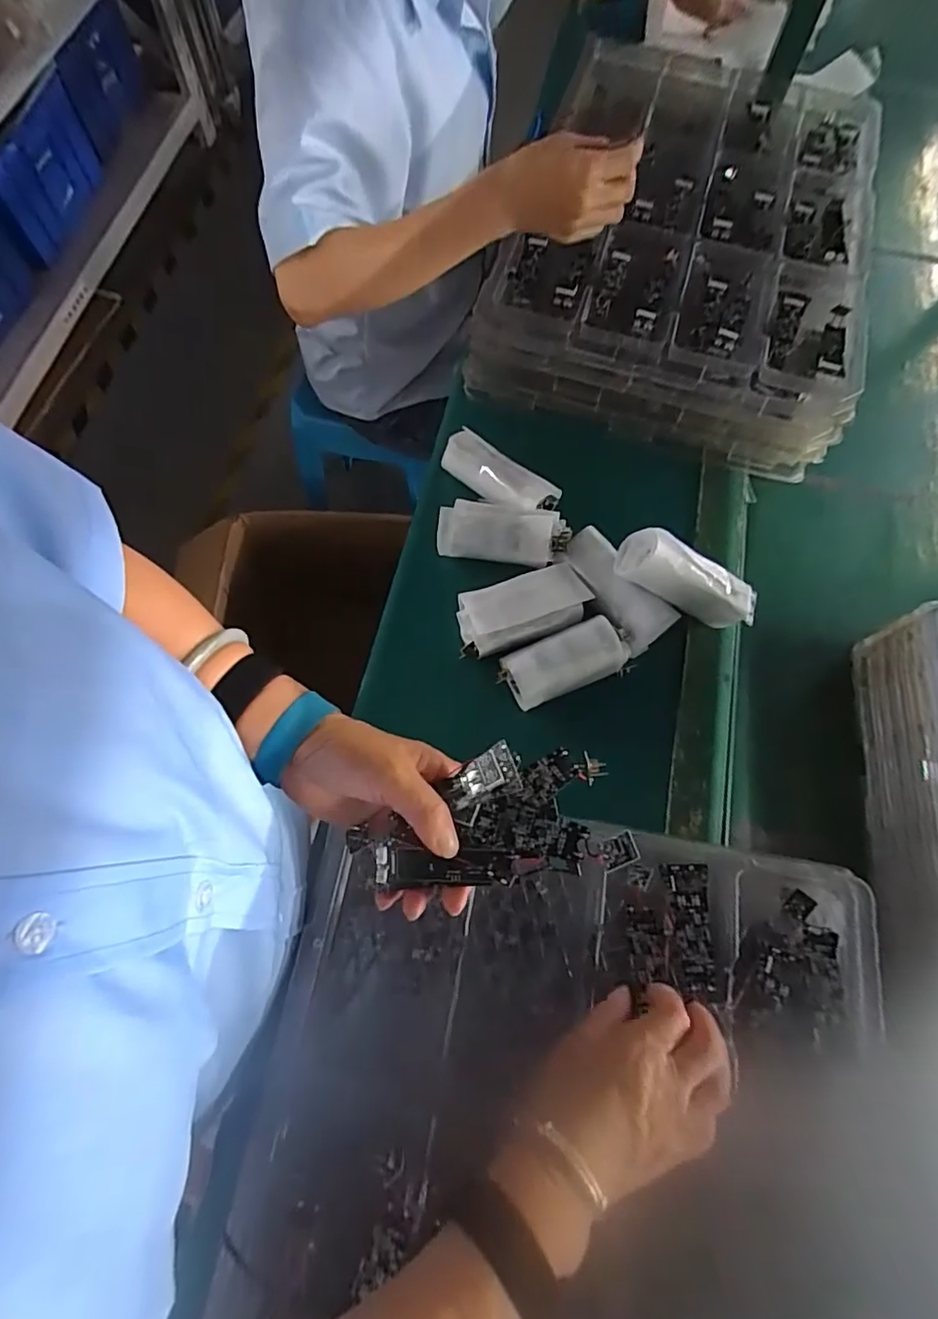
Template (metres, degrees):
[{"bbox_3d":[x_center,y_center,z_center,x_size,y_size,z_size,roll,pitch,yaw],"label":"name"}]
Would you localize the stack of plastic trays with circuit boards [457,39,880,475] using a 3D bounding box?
[{"bbox_3d":[0.273,-0.531,0.718,0.404,0.101,0.587,16,71,5],"label":"stack of plastic trays with circuit boards"}]

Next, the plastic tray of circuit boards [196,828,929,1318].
[{"bbox_3d":[0.061,0.389,0.336,0.420,0.048,0.540,7,70,2],"label":"plastic tray of circuit boards"}]

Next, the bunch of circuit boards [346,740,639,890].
[{"bbox_3d":[0.008,0.093,0.335,0.153,0.034,0.072,-7,71,-3],"label":"bunch of circuit boards"}]

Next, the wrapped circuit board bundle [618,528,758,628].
[{"bbox_3d":[0.211,-0.073,0.546,0.135,0.064,0.043,27,72,-9],"label":"wrapped circuit board bundle"}]

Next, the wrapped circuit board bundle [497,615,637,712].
[{"bbox_3d":[0.092,0.001,0.537,0.125,0.031,0.054,-19,72,-7],"label":"wrapped circuit board bundle"}]

